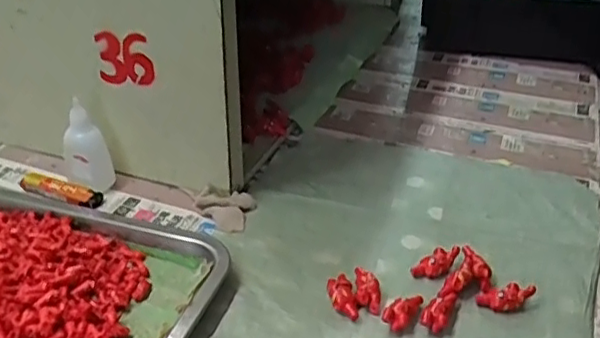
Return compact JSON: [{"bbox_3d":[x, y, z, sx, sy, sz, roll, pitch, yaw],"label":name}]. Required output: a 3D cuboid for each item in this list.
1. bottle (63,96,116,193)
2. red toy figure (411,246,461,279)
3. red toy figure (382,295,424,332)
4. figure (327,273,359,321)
[{"bbox_3d":[-0.190,-0.019,0.548,0.039,0.076,0.030,-10,35,-18],"label":"bottle"},{"bbox_3d":[0.106,0.073,0.477,0.041,0.013,0.015,-29,38,-2],"label":"red toy figure"},{"bbox_3d":[0.073,0.100,0.436,0.020,0.016,0.033,17,36,22],"label":"red toy figure"},{"bbox_3d":[0.032,0.093,0.447,0.017,0.015,0.037,-7,34,-14],"label":"figure"}]

